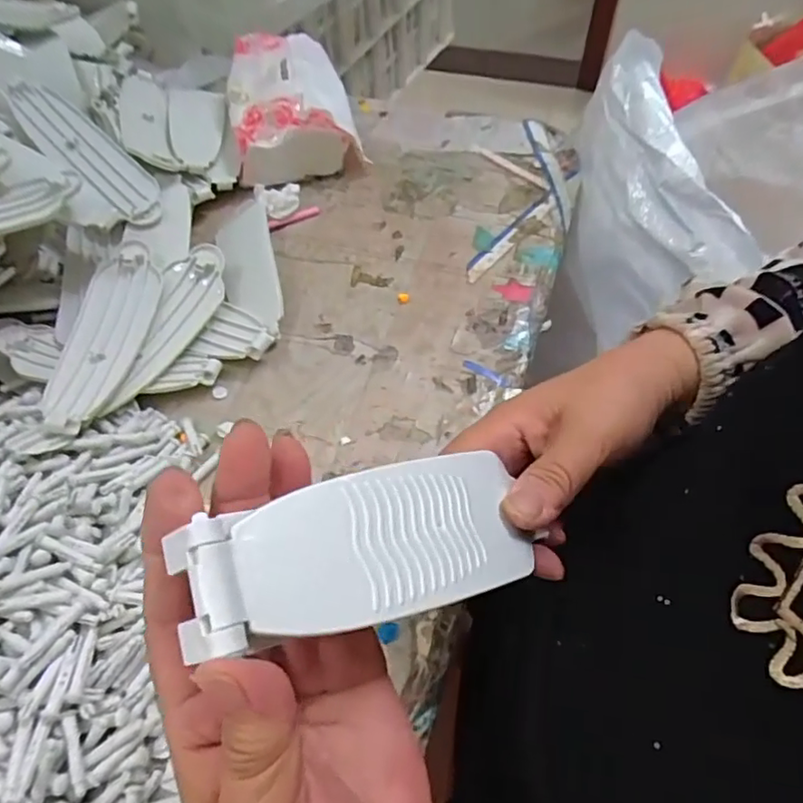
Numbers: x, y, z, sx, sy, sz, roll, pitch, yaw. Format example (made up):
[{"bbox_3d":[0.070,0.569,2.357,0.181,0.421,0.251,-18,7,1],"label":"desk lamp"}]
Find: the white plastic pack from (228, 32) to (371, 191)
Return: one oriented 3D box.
[{"bbox_3d":[-0.102,-0.270,0.533,0.110,0.062,0.130,-16,58,-6],"label":"white plastic pack"}]

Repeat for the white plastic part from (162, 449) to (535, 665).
[{"bbox_3d":[-0.002,0.046,0.192,0.130,0.018,0.046,-3,52,-43],"label":"white plastic part"}]

